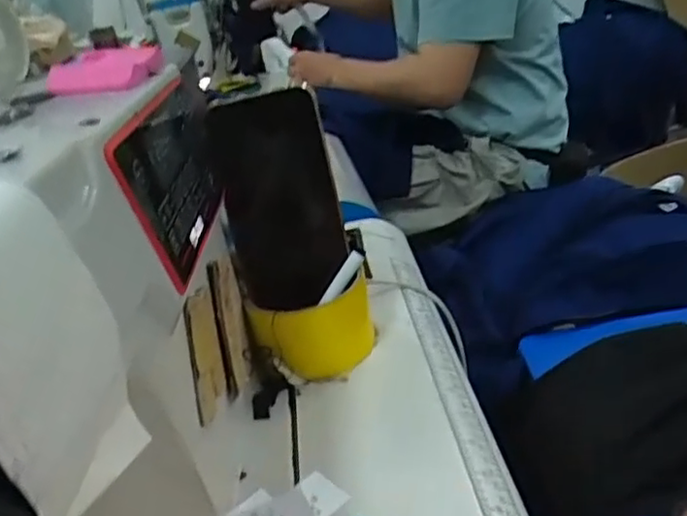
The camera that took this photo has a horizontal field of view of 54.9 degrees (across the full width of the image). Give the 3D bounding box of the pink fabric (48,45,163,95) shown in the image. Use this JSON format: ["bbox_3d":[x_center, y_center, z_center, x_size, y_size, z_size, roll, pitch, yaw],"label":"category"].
[{"bbox_3d":[-0.123,-0.099,0.344,0.047,0.012,0.059,-10,26,2],"label":"pink fabric"}]

